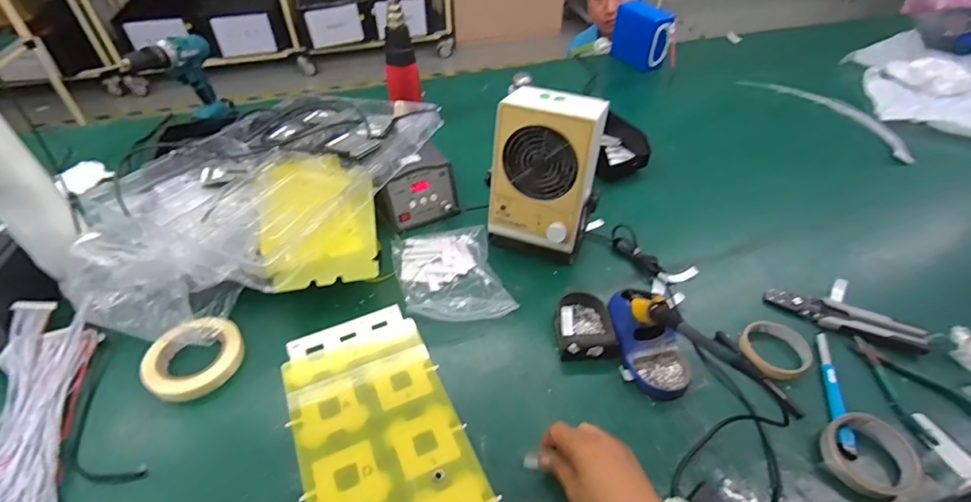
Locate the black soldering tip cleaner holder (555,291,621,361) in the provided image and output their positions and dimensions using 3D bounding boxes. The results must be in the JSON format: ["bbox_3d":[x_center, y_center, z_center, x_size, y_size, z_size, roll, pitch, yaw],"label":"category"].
[{"bbox_3d":[0.141,0.106,0.662,0.076,0.026,0.101,-2,46,-3],"label":"black soldering tip cleaner holder"}]

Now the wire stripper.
[{"bbox_3d":[0.518,0.094,0.674,0.197,0.019,0.055,23,50,20],"label":"wire stripper"}]

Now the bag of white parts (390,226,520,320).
[{"bbox_3d":[-0.059,0.030,0.742,0.155,0.025,0.210,-12,47,-12],"label":"bag of white parts"}]

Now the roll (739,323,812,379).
[{"bbox_3d":[0.400,0.134,0.642,0.086,0.017,0.083,0,46,0],"label":"roll"}]

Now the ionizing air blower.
[{"bbox_3d":[0.092,-0.112,0.730,0.156,0.240,0.122,19,48,17],"label":"ionizing air blower"}]

